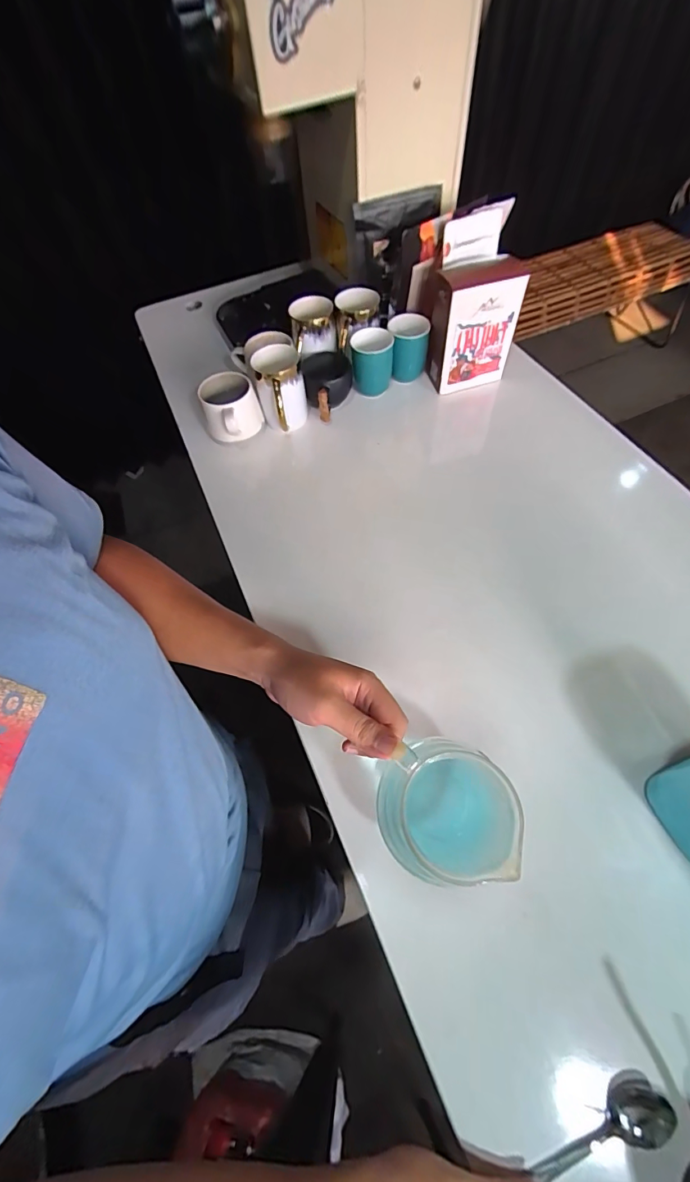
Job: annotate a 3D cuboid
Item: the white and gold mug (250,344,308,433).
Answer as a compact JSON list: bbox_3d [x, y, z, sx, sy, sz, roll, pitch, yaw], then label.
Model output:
[{"bbox_3d":[-0.097,-0.305,0.657,0.073,0.092,0.089,-13,61,-4],"label":"white and gold mug"}]

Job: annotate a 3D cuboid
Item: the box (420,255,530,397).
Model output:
[{"bbox_3d":[0.193,-0.402,0.655,0.116,0.161,0.071,-10,61,-2],"label":"box"}]

